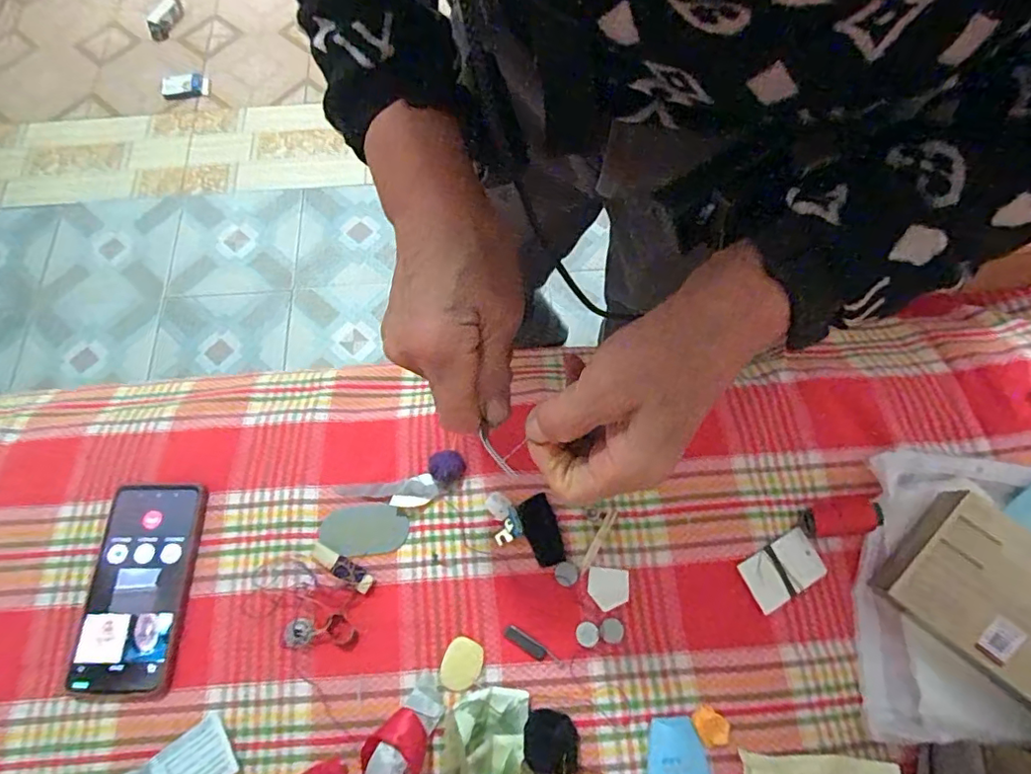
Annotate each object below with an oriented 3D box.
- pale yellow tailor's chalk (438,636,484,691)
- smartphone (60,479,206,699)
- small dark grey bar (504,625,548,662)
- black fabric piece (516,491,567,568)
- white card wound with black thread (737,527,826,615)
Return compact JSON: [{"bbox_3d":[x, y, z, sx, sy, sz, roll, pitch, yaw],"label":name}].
[{"bbox_3d":[-0.042,0.218,0.437,0.031,0.004,0.038,18,69,8],"label":"pale yellow tailor's chalk"},{"bbox_3d":[-0.309,0.161,0.453,0.081,0.009,0.164,-1,67,1],"label":"smartphone"},{"bbox_3d":[0.008,0.200,0.434,0.035,0.004,0.011,31,71,13],"label":"small dark grey bar"},{"bbox_3d":[0.022,0.120,0.464,0.028,0.004,0.057,-23,69,-8],"label":"black fabric piece"},{"bbox_3d":[0.217,0.147,0.452,0.067,0.008,0.041,-22,73,-20],"label":"white card wound with black thread"}]

